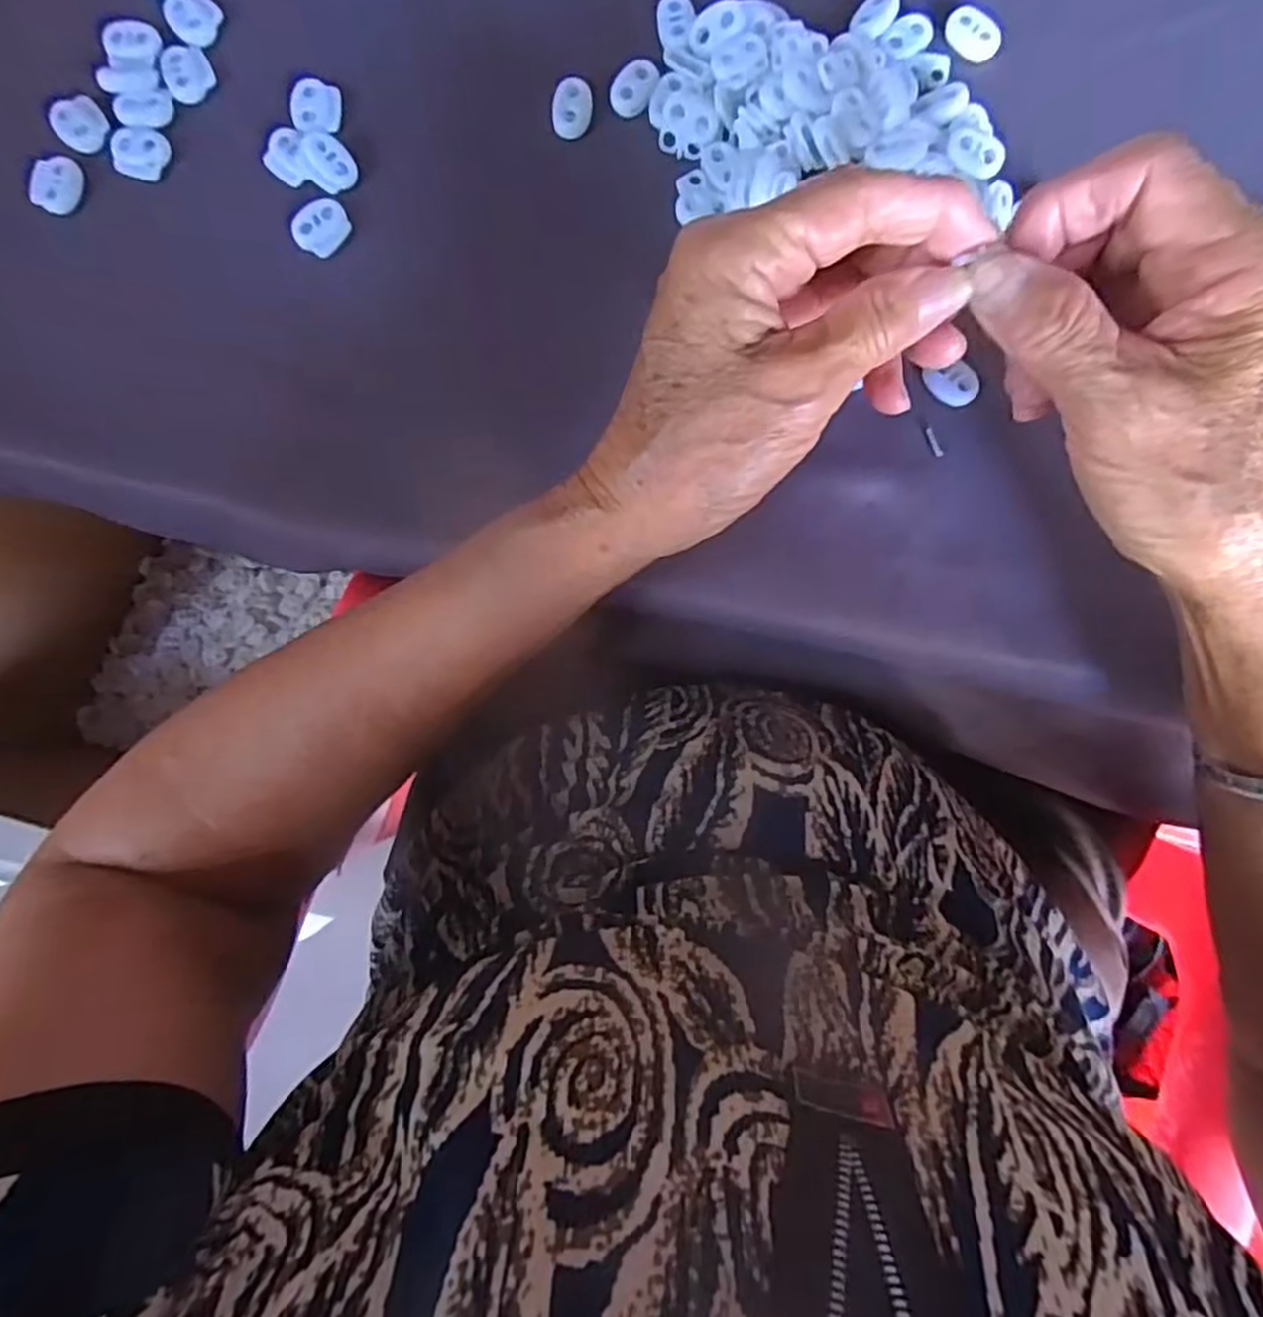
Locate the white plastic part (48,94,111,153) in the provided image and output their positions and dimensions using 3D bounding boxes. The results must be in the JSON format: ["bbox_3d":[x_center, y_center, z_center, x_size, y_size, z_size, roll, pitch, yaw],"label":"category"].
[{"bbox_3d":[-0.223,-0.217,0.303,0.023,0.004,0.020,42,89,2],"label":"white plastic part"}]

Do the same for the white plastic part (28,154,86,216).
[{"bbox_3d":[-0.232,-0.191,0.305,0.016,0.007,0.022,2,88,1],"label":"white plastic part"}]

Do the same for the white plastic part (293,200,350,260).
[{"bbox_3d":[-0.125,-0.173,0.303,0.022,0.005,0.018,-31,87,0],"label":"white plastic part"}]

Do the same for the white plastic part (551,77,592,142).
[{"bbox_3d":[-0.023,-0.221,0.303,0.015,0.005,0.021,1,88,1],"label":"white plastic part"}]

